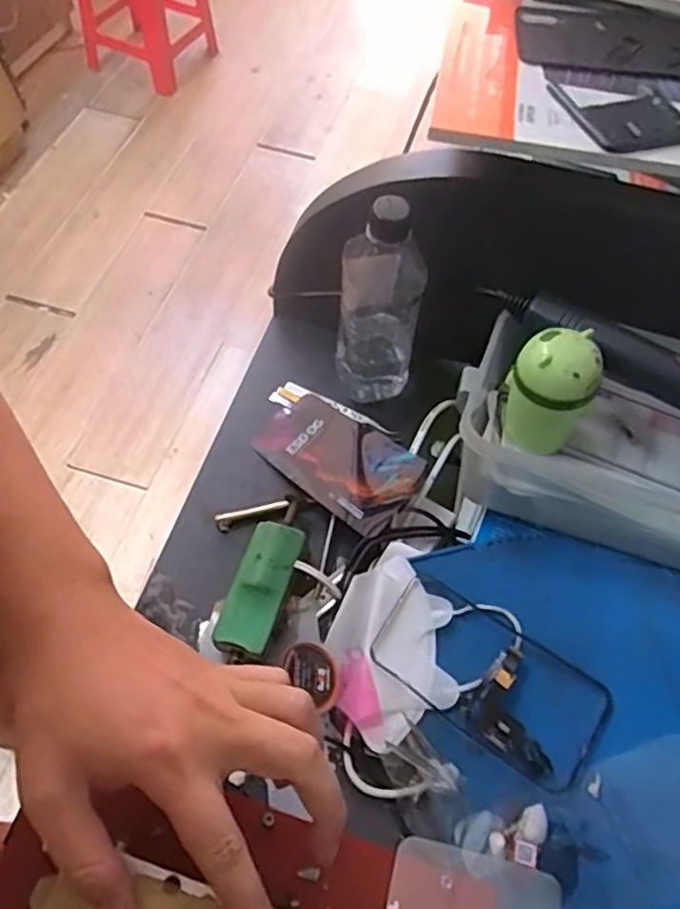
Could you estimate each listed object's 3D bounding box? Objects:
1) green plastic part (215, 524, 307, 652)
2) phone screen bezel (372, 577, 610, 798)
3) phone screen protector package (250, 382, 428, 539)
[{"bbox_3d":[-0.059,0.099,0.496,0.038,0.027,0.098,15,60,5],"label":"green plastic part"},{"bbox_3d":[0.095,0.146,0.437,0.151,0.008,0.075,31,79,24],"label":"phone screen bezel"},{"bbox_3d":[-0.006,-0.003,0.562,0.170,0.019,0.084,33,74,37],"label":"phone screen protector package"}]

